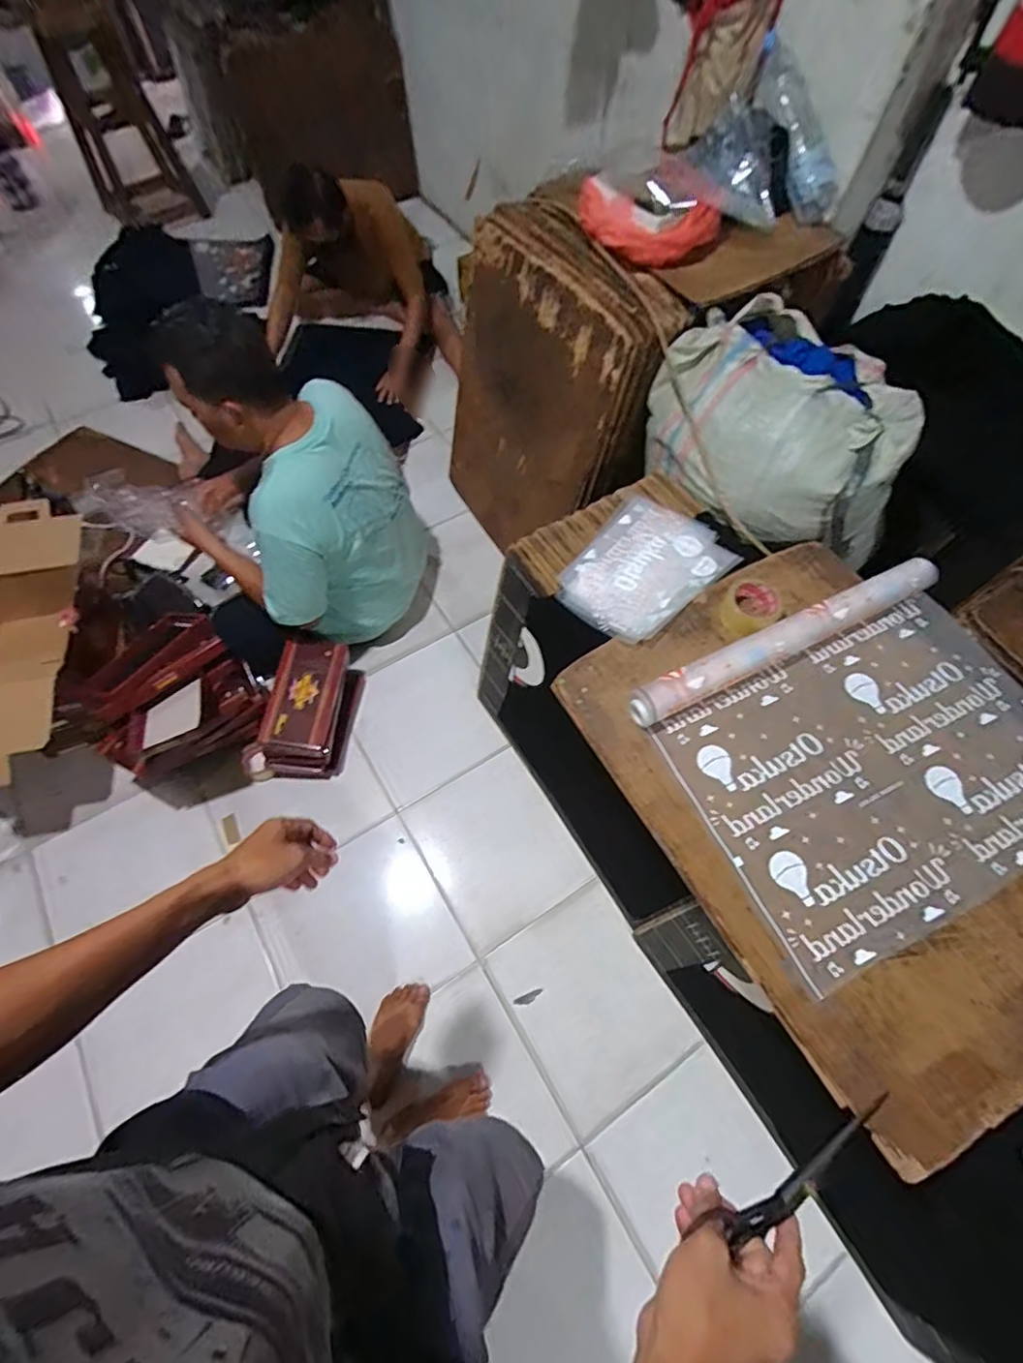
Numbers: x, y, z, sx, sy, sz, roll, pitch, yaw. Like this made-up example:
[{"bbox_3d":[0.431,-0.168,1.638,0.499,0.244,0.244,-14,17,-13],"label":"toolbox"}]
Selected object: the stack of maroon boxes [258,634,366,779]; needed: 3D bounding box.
[{"bbox_3d":[-0.529,0.070,1.478,0.198,0.173,0.332,4,62,0],"label":"stack of maroon boxes"}]

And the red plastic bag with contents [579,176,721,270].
[{"bbox_3d":[0.279,-0.959,1.175,0.302,0.105,0.165,16,63,7],"label":"red plastic bag with contents"}]

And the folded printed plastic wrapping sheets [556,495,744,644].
[{"bbox_3d":[0.254,-0.220,1.057,0.230,0.026,0.324,41,68,18],"label":"folded printed plastic wrapping sheets"}]

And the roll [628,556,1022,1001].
[{"bbox_3d":[0.566,0.095,0.858,0.609,0.054,0.480,-23,65,-14],"label":"roll"}]

